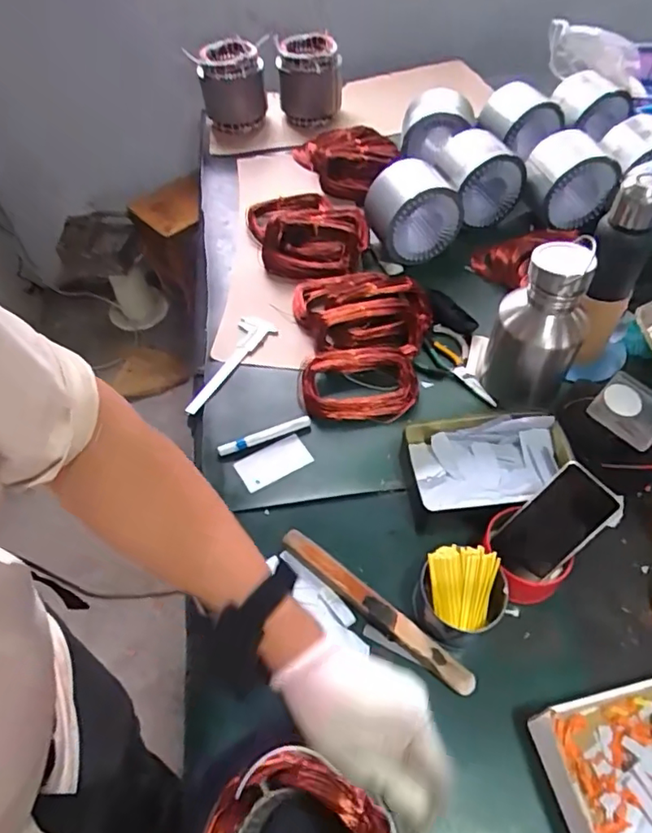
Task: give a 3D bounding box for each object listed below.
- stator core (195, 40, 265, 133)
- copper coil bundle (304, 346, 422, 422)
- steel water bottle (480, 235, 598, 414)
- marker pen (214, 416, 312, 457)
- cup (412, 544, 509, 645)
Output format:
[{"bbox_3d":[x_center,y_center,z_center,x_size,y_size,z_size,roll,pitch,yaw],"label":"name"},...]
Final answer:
[{"bbox_3d":[-0.223,-0.784,1.339,0.149,0.163,0.155,-8,53,-2],"label":"stator core"},{"bbox_3d":[0.053,-0.057,0.871,0.175,0.029,0.127,4,54,7],"label":"copper coil bundle"},{"bbox_3d":[0.297,-0.127,0.781,0.120,0.214,0.118,16,56,15],"label":"steel water bottle"},{"bbox_3d":[-0.090,0.029,0.828,0.142,0.013,0.016,-20,55,-11],"label":"marker pen"},{"bbox_3d":[0.155,0.213,0.653,0.098,0.078,0.095,5,54,7],"label":"cup"}]

